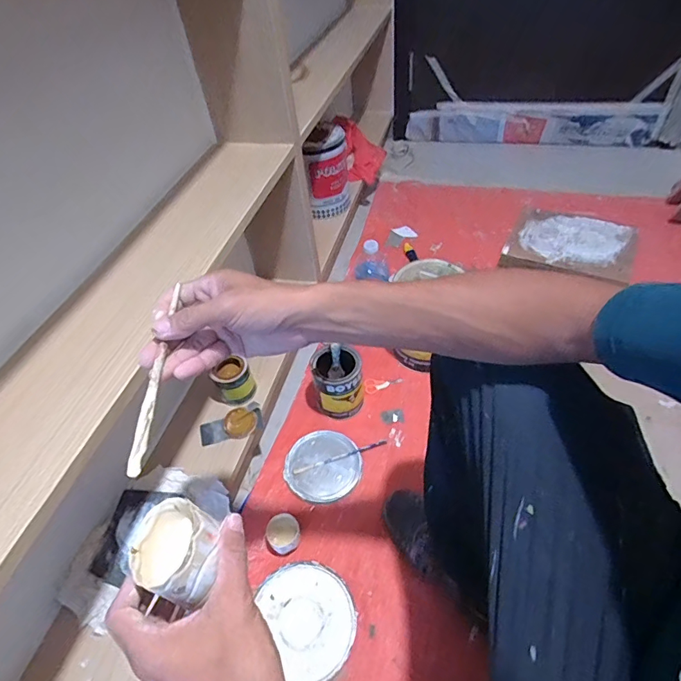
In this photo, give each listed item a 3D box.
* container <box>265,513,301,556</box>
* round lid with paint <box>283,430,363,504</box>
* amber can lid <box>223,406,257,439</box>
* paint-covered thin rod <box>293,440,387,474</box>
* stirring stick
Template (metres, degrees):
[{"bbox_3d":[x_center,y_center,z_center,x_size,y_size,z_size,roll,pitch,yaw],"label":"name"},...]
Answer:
[{"bbox_3d":[-0.100,0.338,0.776,0.057,0.027,0.062,-3,48,3],"label":"container"},{"bbox_3d":[-0.033,0.247,0.877,0.144,0.016,0.144,-3,48,3],"label":"round lid with paint"},{"bbox_3d":[-0.187,0.152,0.824,0.058,0.015,0.058,-3,48,3],"label":"amber can lid"},{"bbox_3d":[0.001,0.231,0.881,0.191,0.007,0.012,-15,48,-10],"label":"paint-covered thin rod"},{"bbox_3d":[-0.146,0.023,0.356,0.010,0.007,0.166,-1,60,3],"label":"stirring stick"}]

